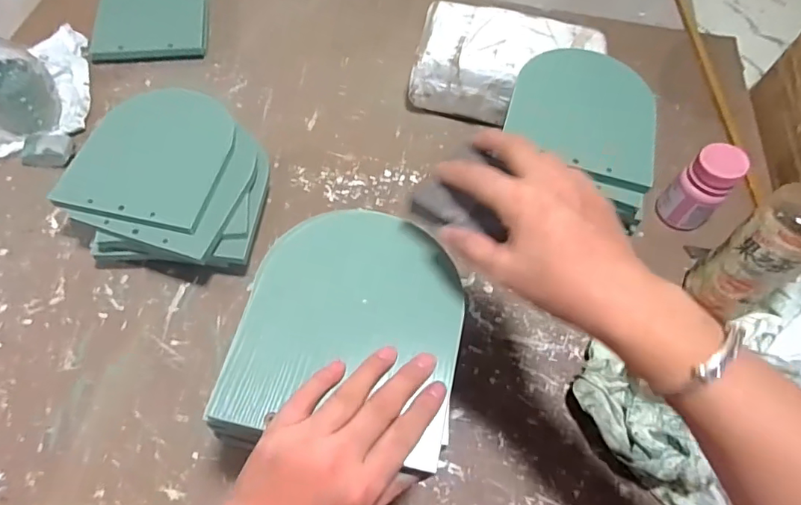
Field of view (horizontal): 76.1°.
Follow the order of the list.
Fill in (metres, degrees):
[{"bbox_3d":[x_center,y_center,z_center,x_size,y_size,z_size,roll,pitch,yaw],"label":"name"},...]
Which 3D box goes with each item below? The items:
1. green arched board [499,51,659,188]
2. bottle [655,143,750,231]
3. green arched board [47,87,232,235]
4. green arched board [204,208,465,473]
[{"bbox_3d":[0.187,-0.145,0.525,0.144,0.014,0.149,13,68,6],"label":"green arched board"},{"bbox_3d":[0.351,-0.074,0.599,0.052,0.103,0.057,-39,69,-22],"label":"bottle"},{"bbox_3d":[-0.253,-0.105,0.534,0.140,0.014,0.164,12,60,3],"label":"green arched board"},{"bbox_3d":[-0.032,0.044,0.355,0.146,0.009,0.168,11,60,3],"label":"green arched board"}]

